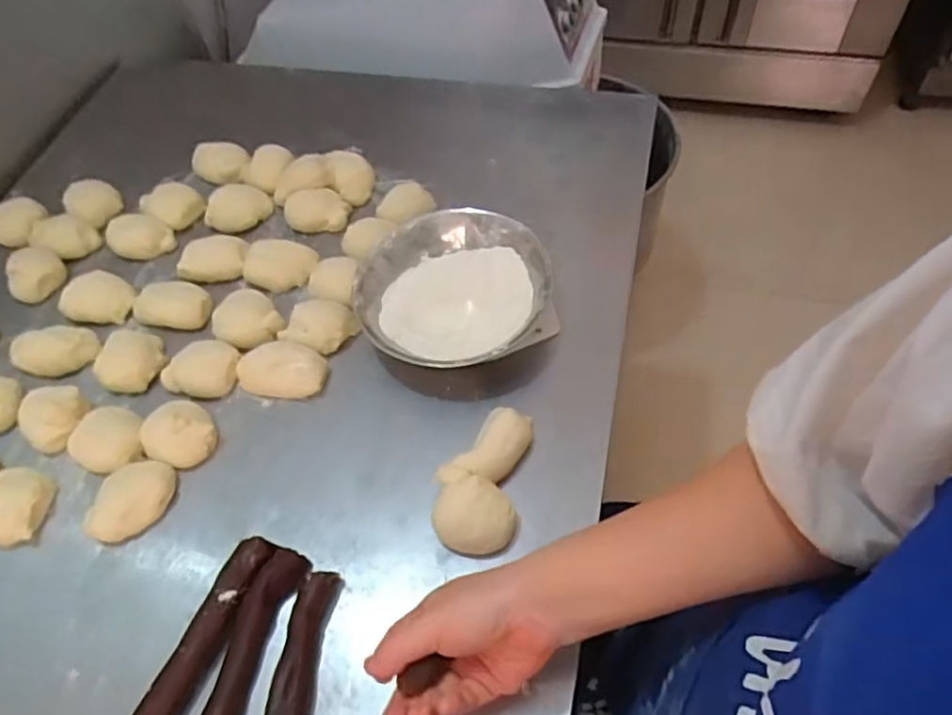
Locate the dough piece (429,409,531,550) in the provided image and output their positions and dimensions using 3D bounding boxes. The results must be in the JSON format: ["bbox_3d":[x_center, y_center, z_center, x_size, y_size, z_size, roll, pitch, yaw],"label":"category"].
[{"bbox_3d":[0.005,0.102,0.563,0.067,0.031,0.121,8,55,10],"label":"dough piece"}]

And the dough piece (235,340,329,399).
[{"bbox_3d":[-0.186,0.011,0.636,0.083,0.029,0.050,7,55,10],"label":"dough piece"}]

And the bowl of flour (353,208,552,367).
[{"bbox_3d":[-0.022,-0.061,0.660,0.182,0.060,0.178,-2,54,3],"label":"bowl of flour"}]

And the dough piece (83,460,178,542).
[{"bbox_3d":[-0.296,0.123,0.568,0.048,0.042,0.079,36,64,26],"label":"dough piece"}]

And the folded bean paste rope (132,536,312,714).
[{"bbox_3d":[-0.200,0.254,0.482,0.081,0.031,0.240,19,58,17],"label":"folded bean paste rope"}]

